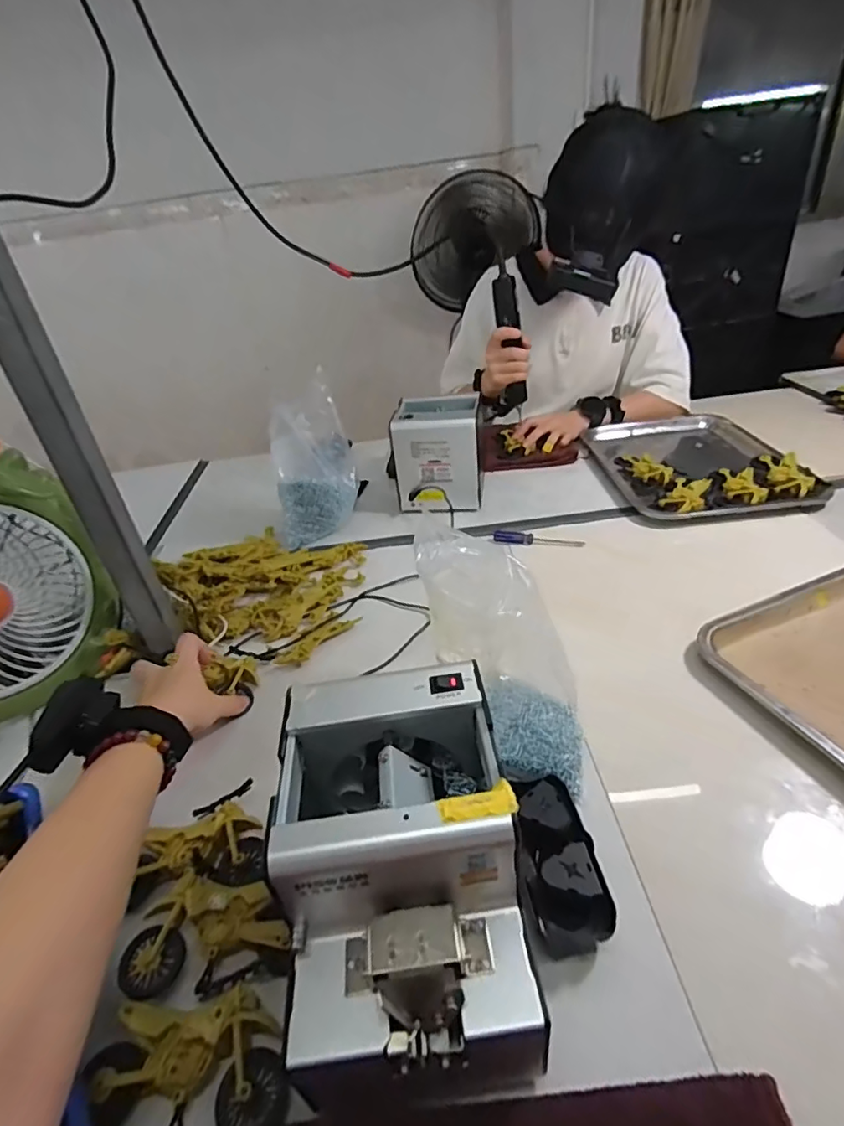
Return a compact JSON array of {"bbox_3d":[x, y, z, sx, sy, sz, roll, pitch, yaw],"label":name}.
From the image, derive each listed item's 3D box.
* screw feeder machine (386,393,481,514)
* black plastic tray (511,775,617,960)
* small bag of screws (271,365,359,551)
[{"bbox_3d":[0.026,-0.165,0.826,0.128,0.144,0.135,-1,36,8],"label":"screw feeder machine"},{"bbox_3d":[0.091,0.204,0.372,0.051,0.020,0.108,-8,35,-1],"label":"black plastic tray"},{"bbox_3d":[-0.158,-0.134,0.779,0.117,0.191,0.113,-10,35,-5],"label":"small bag of screws"}]

